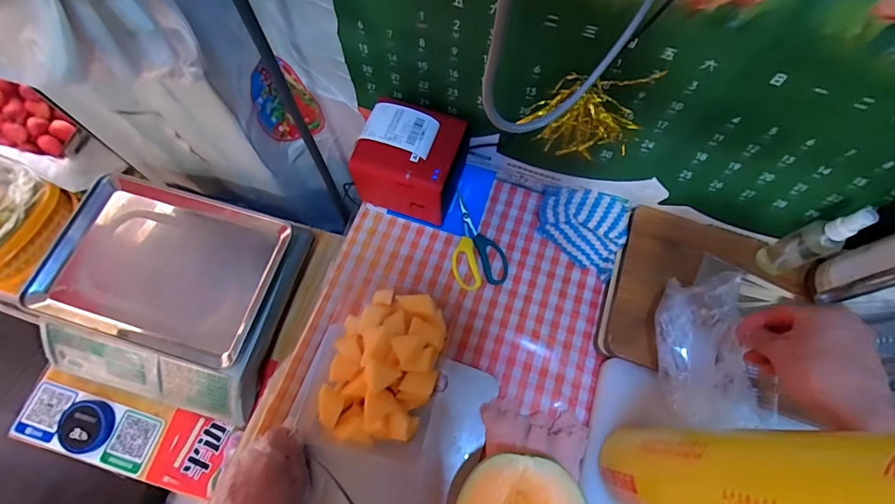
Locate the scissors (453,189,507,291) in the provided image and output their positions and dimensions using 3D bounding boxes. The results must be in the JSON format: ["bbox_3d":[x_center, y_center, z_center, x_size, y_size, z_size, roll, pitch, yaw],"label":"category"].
[{"bbox_3d":[0.034,-0.018,0.594,0.075,0.006,0.142,-14,70,-6],"label":"scissors"}]

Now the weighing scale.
[{"bbox_3d":[-0.418,0.069,0.639,0.308,0.128,0.299,13,69,4],"label":"weighing scale"}]

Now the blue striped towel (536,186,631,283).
[{"bbox_3d":[0.189,-0.035,0.590,0.118,0.033,0.108,18,70,6],"label":"blue striped towel"}]

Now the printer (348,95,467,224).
[{"bbox_3d":[-0.050,-0.117,0.566,0.130,0.134,0.114,21,70,7],"label":"printer"}]

